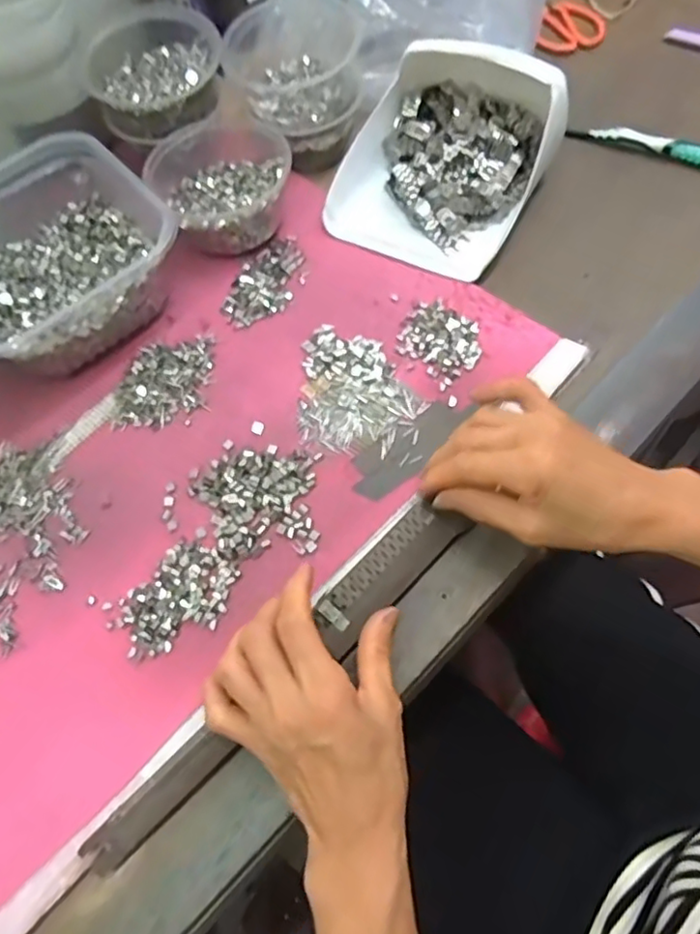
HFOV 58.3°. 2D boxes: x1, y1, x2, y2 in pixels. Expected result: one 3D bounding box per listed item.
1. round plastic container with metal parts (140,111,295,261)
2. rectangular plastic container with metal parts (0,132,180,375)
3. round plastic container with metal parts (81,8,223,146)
[{"bbox_3d":[-0.104,-0.232,0.522,0.113,0.046,0.124,-20,65,-6],"label":"round plastic container with metal parts"},{"bbox_3d":[-0.244,-0.168,0.488,0.172,0.070,0.202,-42,69,-15],"label":"rectangular plastic container with metal parts"},{"bbox_3d":[-0.166,-0.340,0.536,0.113,0.045,0.123,-18,65,-5],"label":"round plastic container with metal parts"}]

